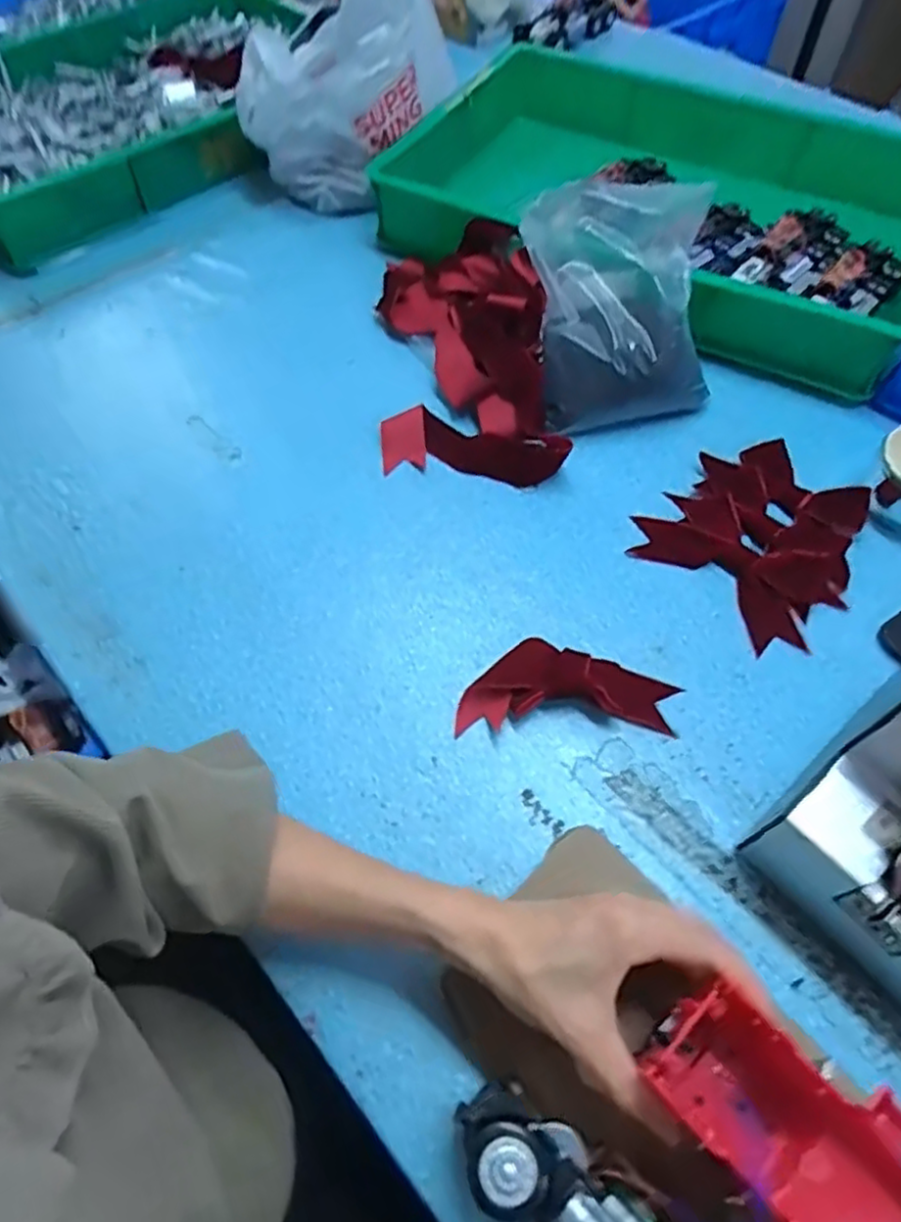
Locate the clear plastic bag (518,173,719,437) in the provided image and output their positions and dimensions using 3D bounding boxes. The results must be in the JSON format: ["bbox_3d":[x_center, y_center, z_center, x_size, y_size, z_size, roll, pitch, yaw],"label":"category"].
[{"bbox_3d":[0.145,-0.266,0.599,0.156,0.153,0.154,-3,58,-1],"label":"clear plastic bag"}]

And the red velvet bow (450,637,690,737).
[{"bbox_3d":[0.082,0.052,0.480,0.150,0.028,0.060,1,58,2],"label":"red velvet bow"}]

